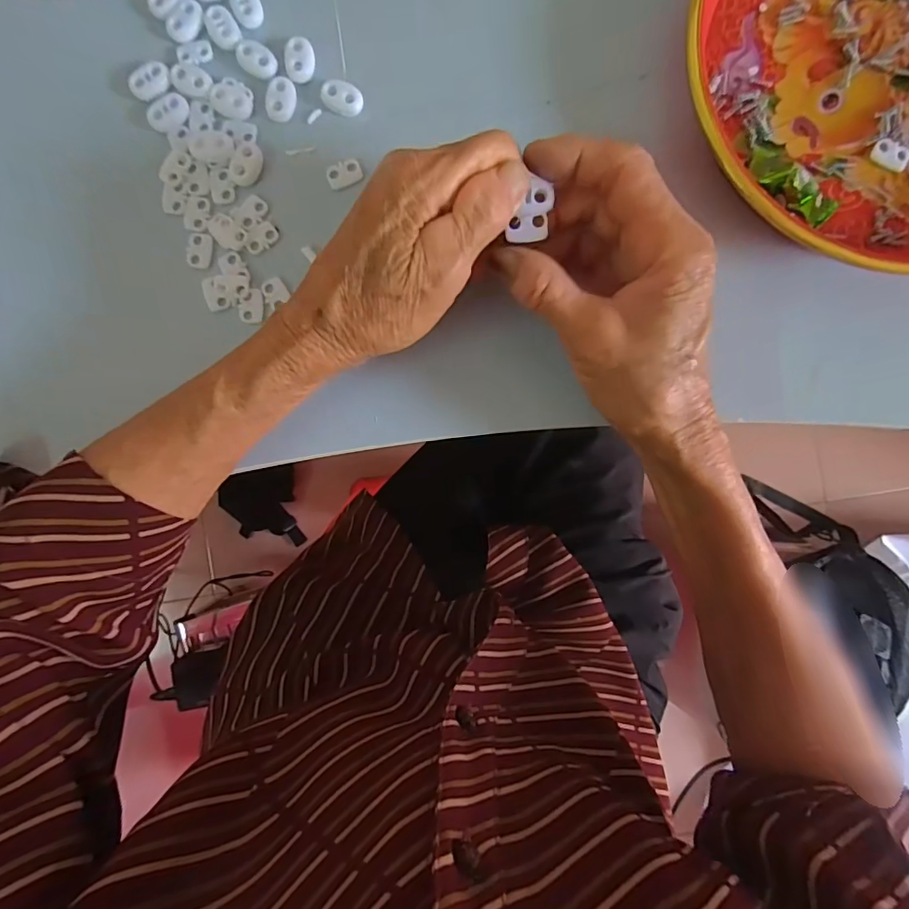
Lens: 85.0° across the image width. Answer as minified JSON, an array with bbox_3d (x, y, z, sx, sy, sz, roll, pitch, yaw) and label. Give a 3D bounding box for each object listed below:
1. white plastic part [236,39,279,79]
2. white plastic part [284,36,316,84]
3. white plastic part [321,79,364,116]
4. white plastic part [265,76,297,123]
[{"bbox_3d":[-0.103,-0.206,0.258,0.023,0.004,0.015,36,91,0],"label":"white plastic part"},{"bbox_3d":[-0.081,-0.206,0.260,0.014,0.006,0.020,-4,91,1],"label":"white plastic part"},{"bbox_3d":[-0.059,-0.186,0.259,0.021,0.004,0.015,20,91,0],"label":"white plastic part"},{"bbox_3d":[-0.091,-0.186,0.260,0.014,0.004,0.022,5,91,1],"label":"white plastic part"}]

